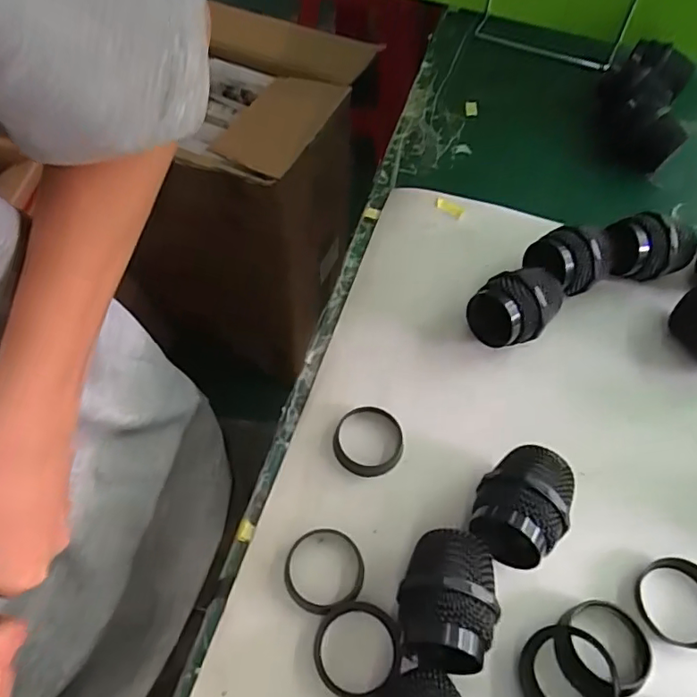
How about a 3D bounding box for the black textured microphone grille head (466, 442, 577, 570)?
[{"bbox_3d":[0.095,0.084,0.305,0.047,0.047,0.062,25,60,15],"label":"black textured microphone grille head"}]

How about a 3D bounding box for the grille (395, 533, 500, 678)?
[{"bbox_3d":[0.047,0.126,0.279,0.045,0.047,0.062,5,57,3],"label":"grille"}]

